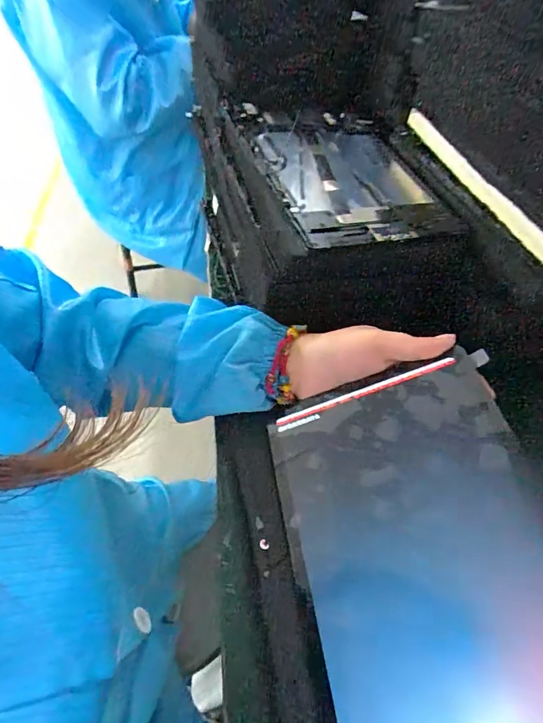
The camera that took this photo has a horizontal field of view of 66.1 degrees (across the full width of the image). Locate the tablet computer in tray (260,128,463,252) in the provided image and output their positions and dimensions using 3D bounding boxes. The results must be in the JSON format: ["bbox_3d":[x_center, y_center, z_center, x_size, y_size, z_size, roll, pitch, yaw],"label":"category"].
[{"bbox_3d":[0.067,-0.162,0.367,0.134,0.011,0.177,-10,53,-12],"label":"tablet computer in tray"}]

